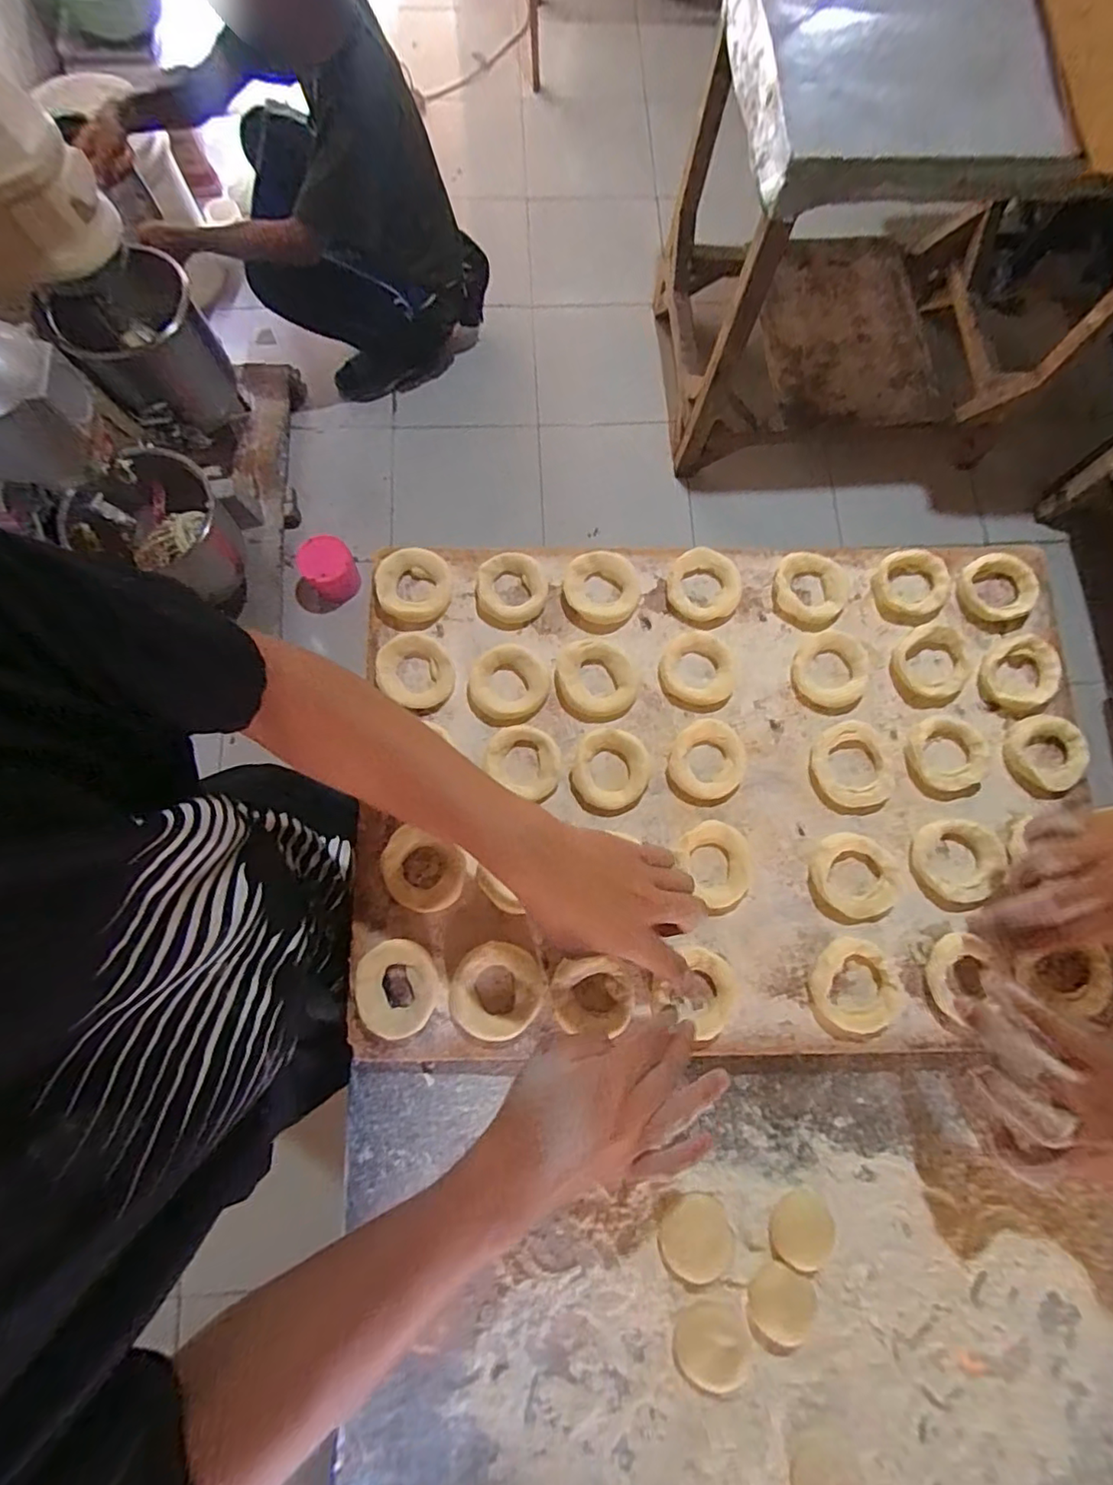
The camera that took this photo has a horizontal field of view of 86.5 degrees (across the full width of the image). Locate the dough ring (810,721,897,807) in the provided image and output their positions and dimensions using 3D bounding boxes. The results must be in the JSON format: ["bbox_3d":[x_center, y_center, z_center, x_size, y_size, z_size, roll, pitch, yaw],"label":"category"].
[{"bbox_3d":[0.250,0.018,0.496,0.062,0.013,0.070,-13,78,-4],"label":"dough ring"}]

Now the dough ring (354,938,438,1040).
[{"bbox_3d":[-0.122,0.188,0.452,0.059,0.016,0.068,-22,79,-6],"label":"dough ring"}]

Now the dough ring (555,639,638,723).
[{"bbox_3d":[0.033,-0.053,0.504,0.066,0.010,0.068,0,78,-2],"label":"dough ring"}]

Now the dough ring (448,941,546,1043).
[{"bbox_3d":[-0.047,0.193,0.458,0.066,0.013,0.074,33,79,5],"label":"dough ring"}]

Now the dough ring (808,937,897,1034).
[{"bbox_3d":[0.232,0.190,0.459,0.063,0.013,0.065,0,78,-2],"label":"dough ring"}]

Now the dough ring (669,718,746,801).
[{"bbox_3d":[0.127,0.014,0.494,0.058,0.014,0.067,26,78,4],"label":"dough ring"}]

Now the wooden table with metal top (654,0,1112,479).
[{"bbox_3d":[0.762,-1.151,1.307,0.912,0.690,0.670,-3,78,-2],"label":"wooden table with metal top"}]

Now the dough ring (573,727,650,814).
[{"bbox_3d":[0.046,0.023,0.493,0.060,0.010,0.067,14,78,1],"label":"dough ring"}]

